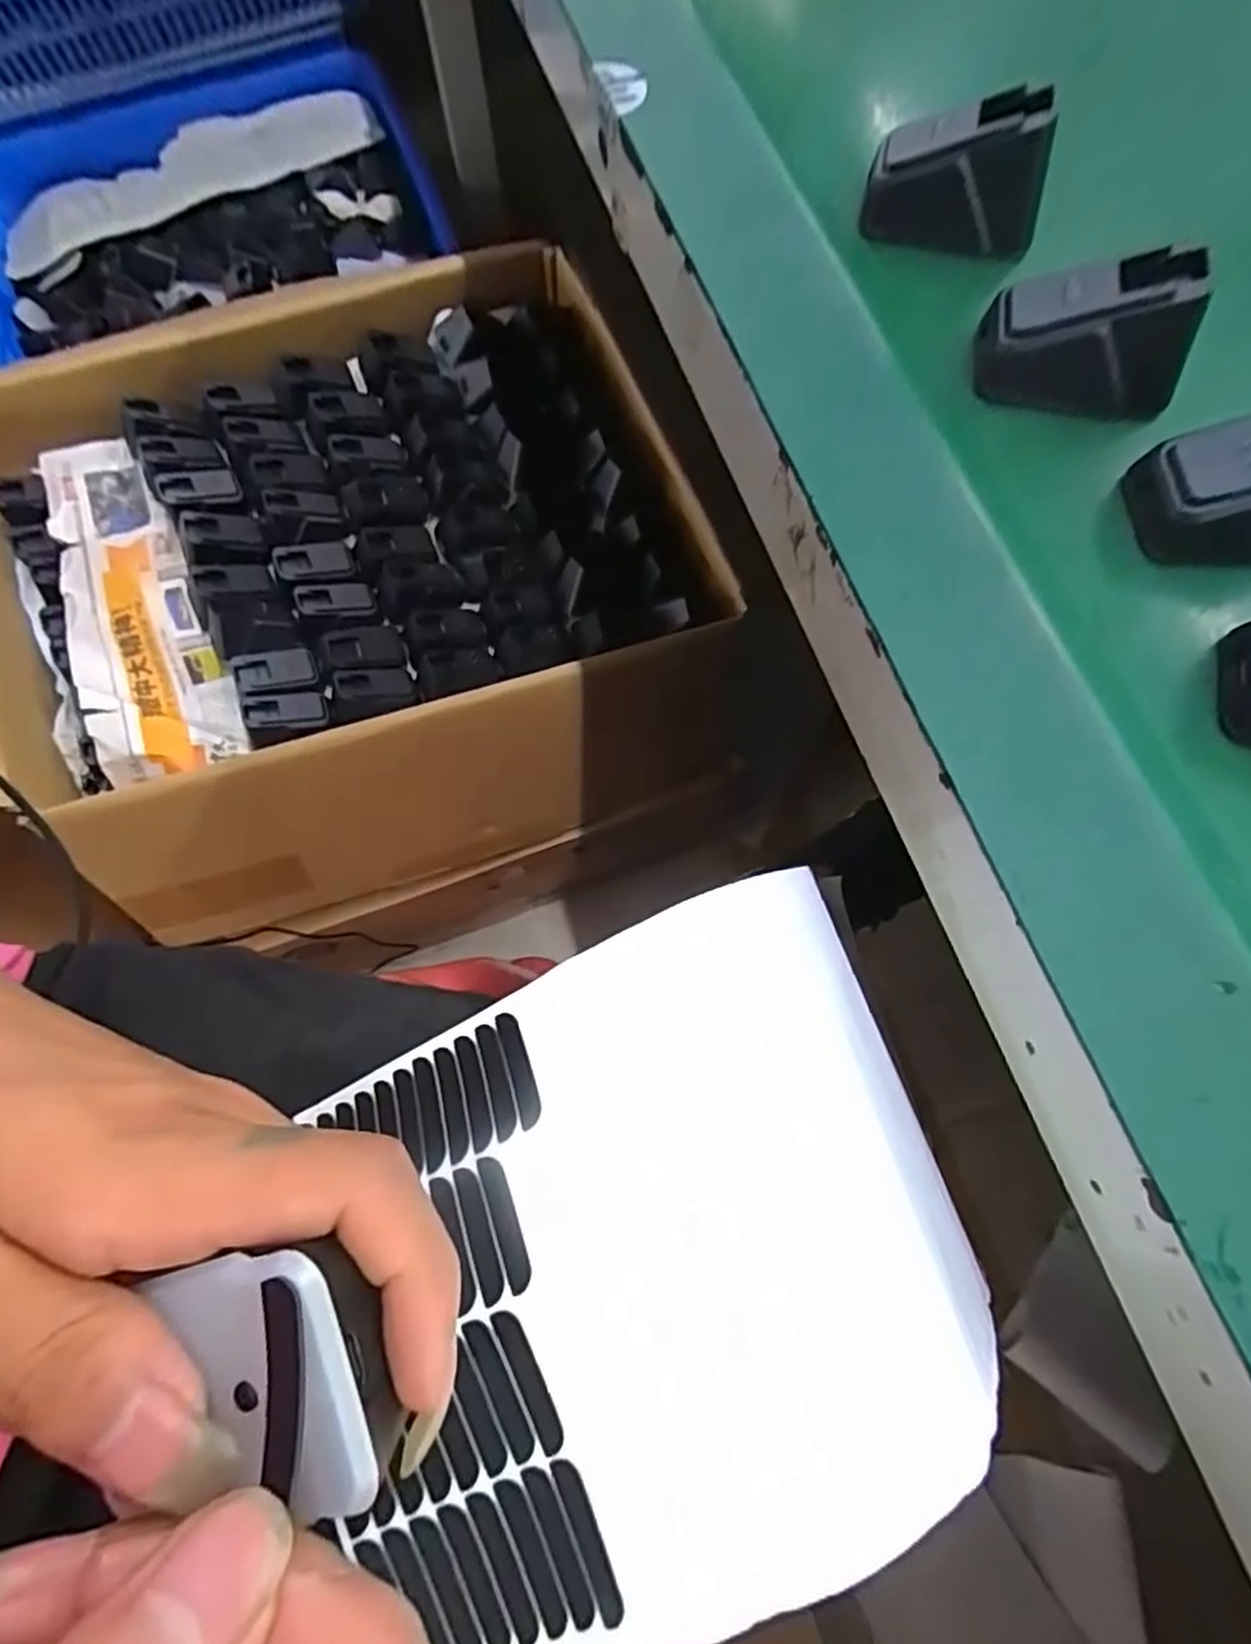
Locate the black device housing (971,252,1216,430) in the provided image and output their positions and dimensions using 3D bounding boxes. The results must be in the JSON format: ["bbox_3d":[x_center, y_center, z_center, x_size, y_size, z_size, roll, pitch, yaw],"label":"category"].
[{"bbox_3d":[0.166,-0.174,0.257,0.068,0.043,0.027,12,72,6],"label":"black device housing"}]

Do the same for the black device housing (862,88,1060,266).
[{"bbox_3d":[0.129,-0.251,0.281,0.064,0.043,0.021,13,72,6],"label":"black device housing"}]

